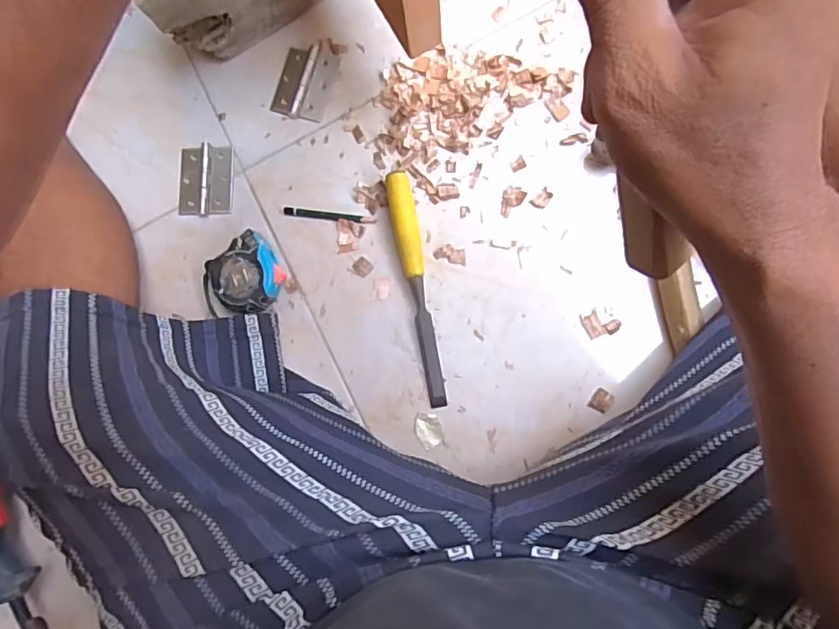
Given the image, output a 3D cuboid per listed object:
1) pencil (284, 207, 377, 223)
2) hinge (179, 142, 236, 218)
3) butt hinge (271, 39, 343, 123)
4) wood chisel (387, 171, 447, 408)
[{"bbox_3d":[-0.095,-0.103,0.570,0.096,0.004,0.008,8,84,7],"label":"pencil"},{"bbox_3d":[-0.230,-0.145,0.590,0.060,0.004,0.078,1,83,6],"label":"hinge"},{"bbox_3d":[-0.122,-0.250,0.587,0.060,0.009,0.080,16,85,8],"label":"butt hinge"},{"bbox_3d":[-0.001,-0.027,0.540,0.024,0.023,0.232,-11,82,4],"label":"wood chisel"}]

